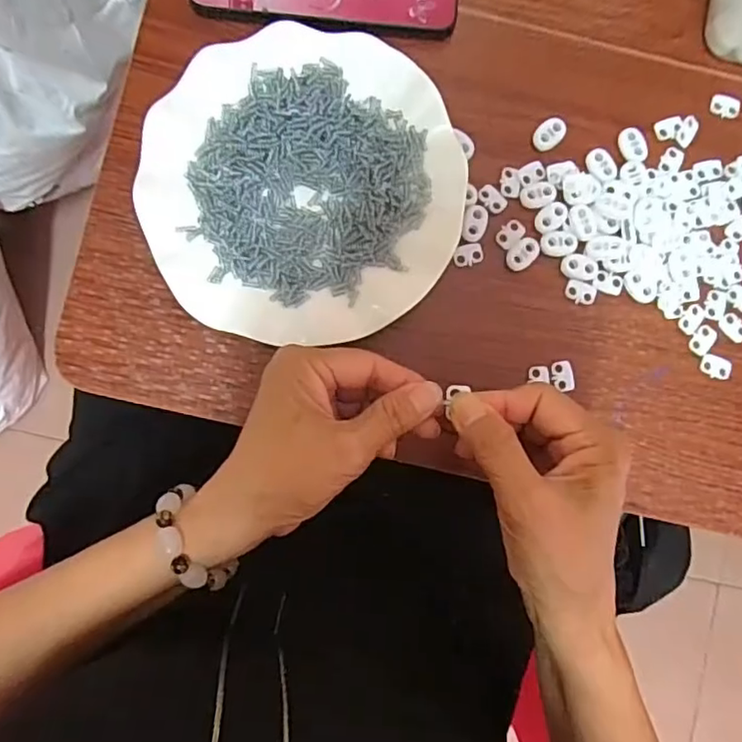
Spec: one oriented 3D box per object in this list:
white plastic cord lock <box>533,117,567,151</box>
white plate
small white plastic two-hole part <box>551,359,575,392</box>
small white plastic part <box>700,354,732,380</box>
[{"bbox_3d":[0.113,-0.150,0.365,0.015,0.006,0.023,41,86,0],"label":"white plastic cord lock"},{"bbox_3d":[-0.039,-0.109,0.343,0.179,0.029,0.180,0,87,-2],"label":"white plate"},{"bbox_3d":[0.119,0.003,0.357,0.013,0.005,0.019,-11,90,-2],"label":"small white plastic two-hole part"},{"bbox_3d":[0.216,-0.002,0.362,0.019,0.004,0.013,23,89,-2],"label":"small white plastic part"}]

